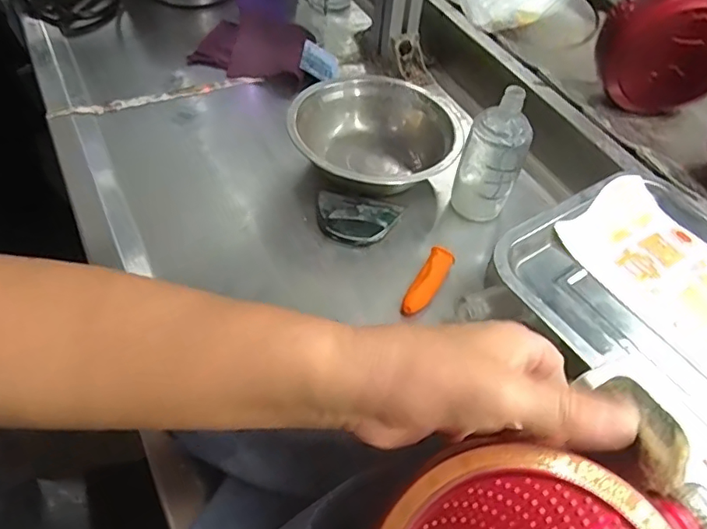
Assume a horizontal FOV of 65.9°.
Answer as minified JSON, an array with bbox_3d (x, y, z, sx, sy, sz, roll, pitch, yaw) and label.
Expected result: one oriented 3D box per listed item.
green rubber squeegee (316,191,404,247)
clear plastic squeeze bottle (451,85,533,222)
[{"bbox_3d":[0.001,-0.040,0.496,0.076,0.012,0.055,13,53,7],"label":"green rubber squeegee"},{"bbox_3d":[0.123,-0.094,0.484,0.051,0.109,0.048,19,53,11],"label":"clear plastic squeeze bottle"}]

